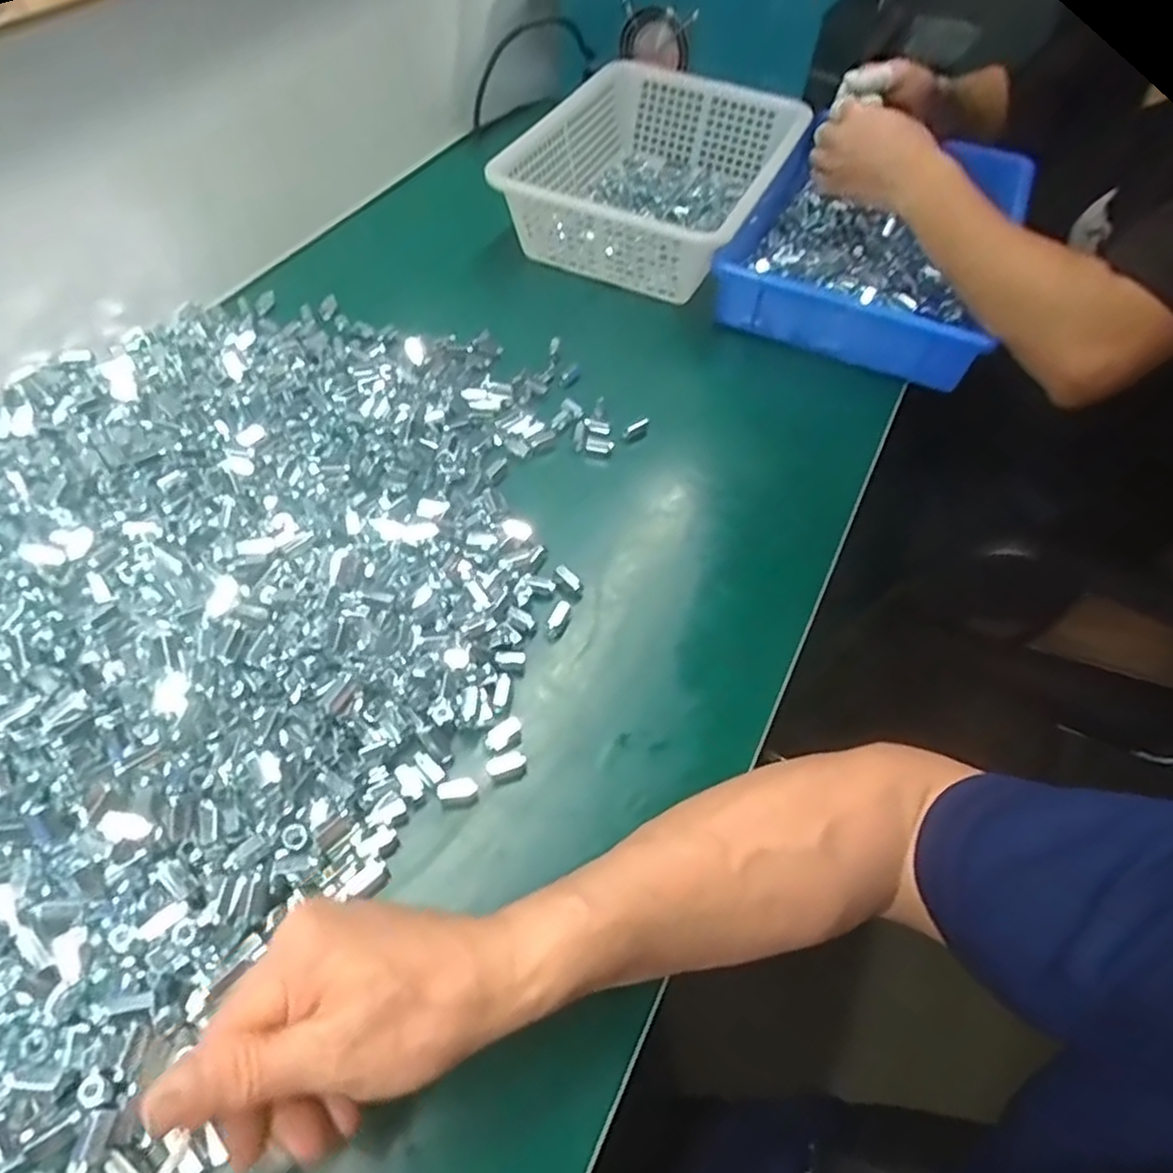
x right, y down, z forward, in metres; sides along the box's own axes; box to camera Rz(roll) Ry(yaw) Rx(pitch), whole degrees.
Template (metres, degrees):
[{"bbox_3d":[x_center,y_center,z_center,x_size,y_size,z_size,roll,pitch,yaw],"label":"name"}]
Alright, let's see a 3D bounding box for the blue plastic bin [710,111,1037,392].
[{"bbox_3d":[0.257,-0.311,0.666,0.217,0.073,0.253,21,56,10],"label":"blue plastic bin"}]

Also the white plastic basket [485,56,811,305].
[{"bbox_3d":[0.077,-0.401,0.725,0.219,0.087,0.283,24,56,12],"label":"white plastic basket"}]

